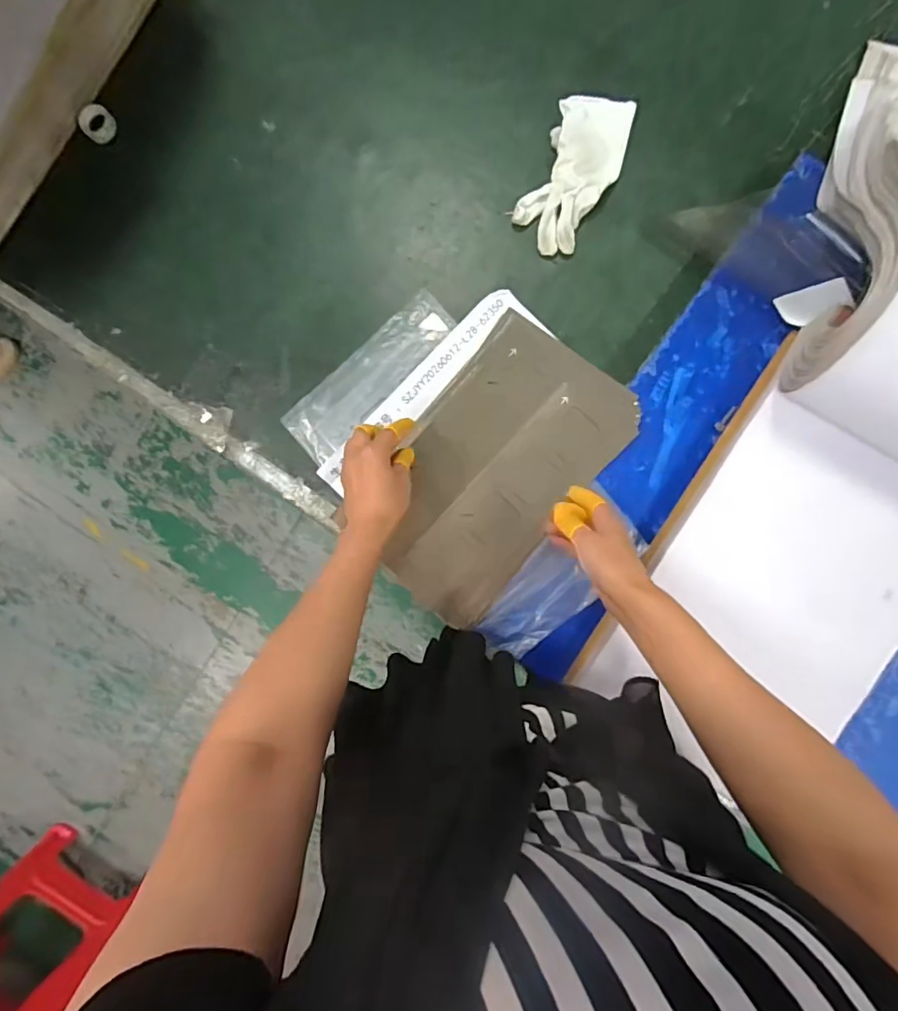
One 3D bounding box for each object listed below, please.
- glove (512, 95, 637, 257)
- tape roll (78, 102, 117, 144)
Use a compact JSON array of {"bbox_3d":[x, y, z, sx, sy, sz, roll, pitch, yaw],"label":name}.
[{"bbox_3d":[0.138,-0.365,0.569,0.085,0.016,0.177,22,93,3],"label":"glove"},{"bbox_3d":[-0.405,-0.441,0.602,0.042,0.012,0.037,40,92,2],"label":"tape roll"}]

